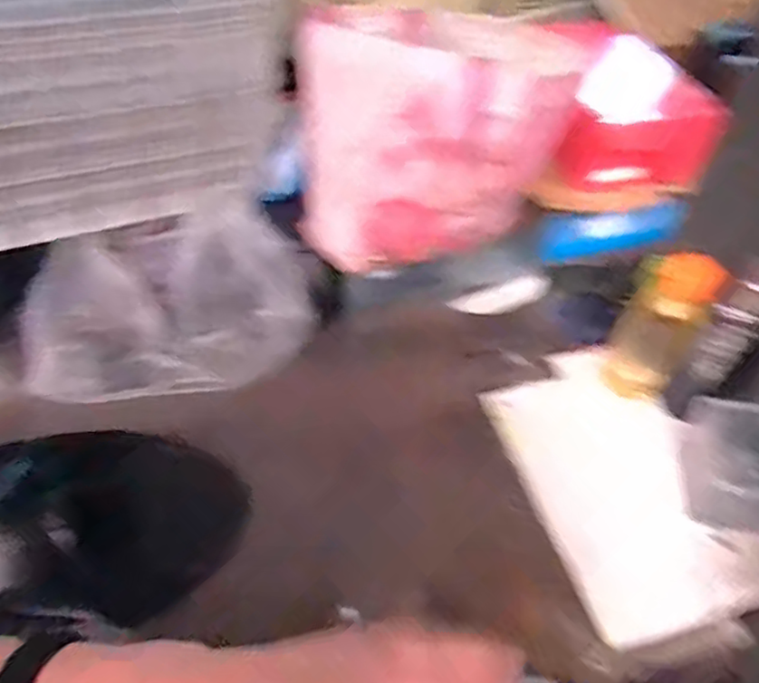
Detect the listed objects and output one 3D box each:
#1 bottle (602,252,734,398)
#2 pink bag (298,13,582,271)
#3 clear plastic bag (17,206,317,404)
[{"bbox_3d":[0.337,-0.017,0.789,0.084,0.205,0.086,25,53,19],"label":"bottle"},{"bbox_3d":[0.067,-0.276,0.858,0.326,0.242,0.243,-13,51,-12],"label":"pink bag"},{"bbox_3d":[-0.299,-0.060,0.906,0.379,0.107,0.279,-18,52,-16],"label":"clear plastic bag"}]

